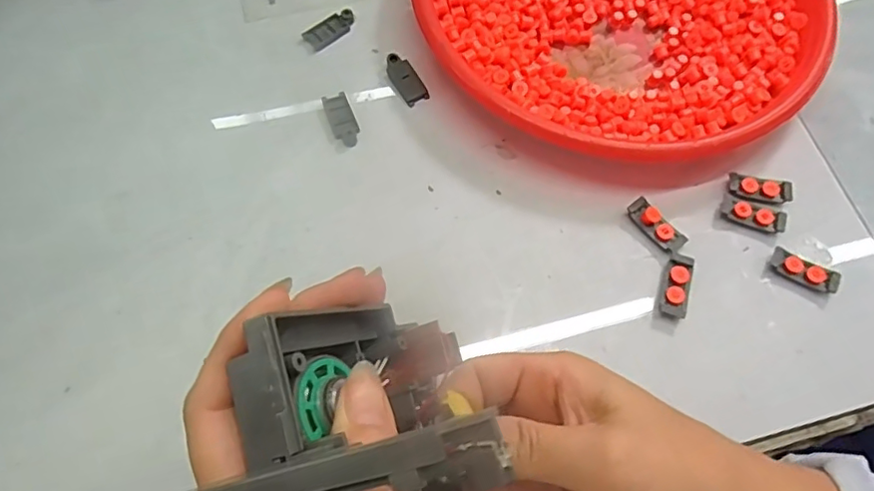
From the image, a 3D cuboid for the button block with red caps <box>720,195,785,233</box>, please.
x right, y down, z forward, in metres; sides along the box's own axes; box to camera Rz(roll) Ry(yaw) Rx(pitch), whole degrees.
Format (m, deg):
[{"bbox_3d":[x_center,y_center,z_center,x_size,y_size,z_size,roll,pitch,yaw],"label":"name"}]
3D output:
[{"bbox_3d":[0.178,-0.017,0.320,0.034,0.005,0.014,20,69,7],"label":"button block with red caps"}]

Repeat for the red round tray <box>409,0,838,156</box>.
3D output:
[{"bbox_3d":[0.114,-0.167,0.367,0.244,0.030,0.241,0,68,-1],"label":"red round tray"}]

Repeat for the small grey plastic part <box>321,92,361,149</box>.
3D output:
[{"bbox_3d":[-0.057,-0.076,0.341,0.017,0.004,0.036,-20,70,-9],"label":"small grey plastic part"}]

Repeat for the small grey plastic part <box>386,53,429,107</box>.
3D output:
[{"bbox_3d":[-0.019,-0.103,0.353,0.017,0.004,0.035,-31,85,-13],"label":"small grey plastic part"}]

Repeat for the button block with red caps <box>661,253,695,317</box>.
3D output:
[{"bbox_3d":[0.129,0.021,0.303,0.014,0.007,0.034,15,69,5],"label":"button block with red caps"}]

